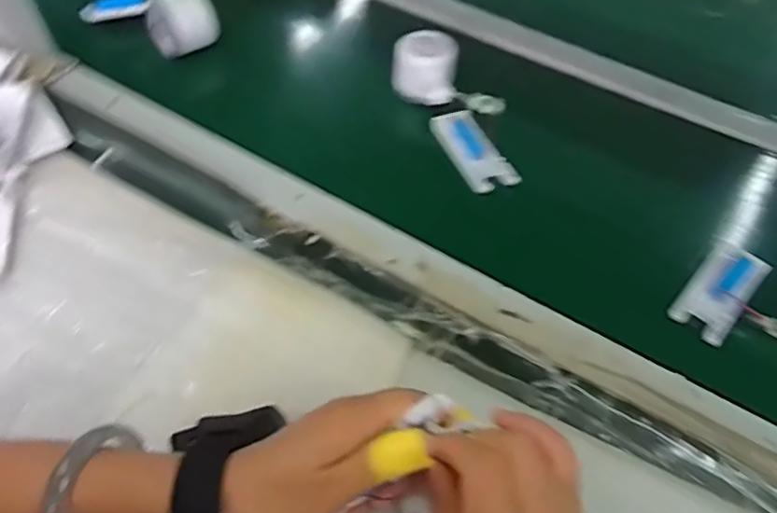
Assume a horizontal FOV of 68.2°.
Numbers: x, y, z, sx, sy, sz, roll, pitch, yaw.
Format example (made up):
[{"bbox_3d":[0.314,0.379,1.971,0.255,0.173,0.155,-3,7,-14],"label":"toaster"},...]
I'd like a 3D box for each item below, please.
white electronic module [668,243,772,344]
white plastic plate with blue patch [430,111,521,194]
[{"bbox_3d":[0.278,0.029,0.483,0.045,0.009,0.106,40,62,21],"label":"white electronic module"},{"bbox_3d":[0.082,-0.103,0.562,0.046,0.014,0.104,-20,59,-16],"label":"white plastic plate with blue patch"}]

